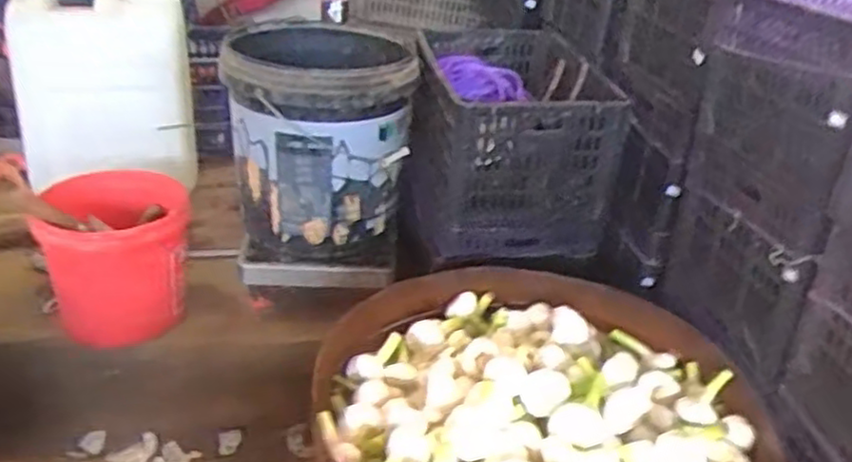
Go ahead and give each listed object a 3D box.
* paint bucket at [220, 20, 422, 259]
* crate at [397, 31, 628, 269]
[{"bbox_3d":[-0.193,-0.165,1.359,0.324,0.358,0.314,3,28,-1],"label":"paint bucket"},{"bbox_3d":[0.156,-0.186,1.386,0.373,0.311,0.443,0,28,-6],"label":"crate"}]

